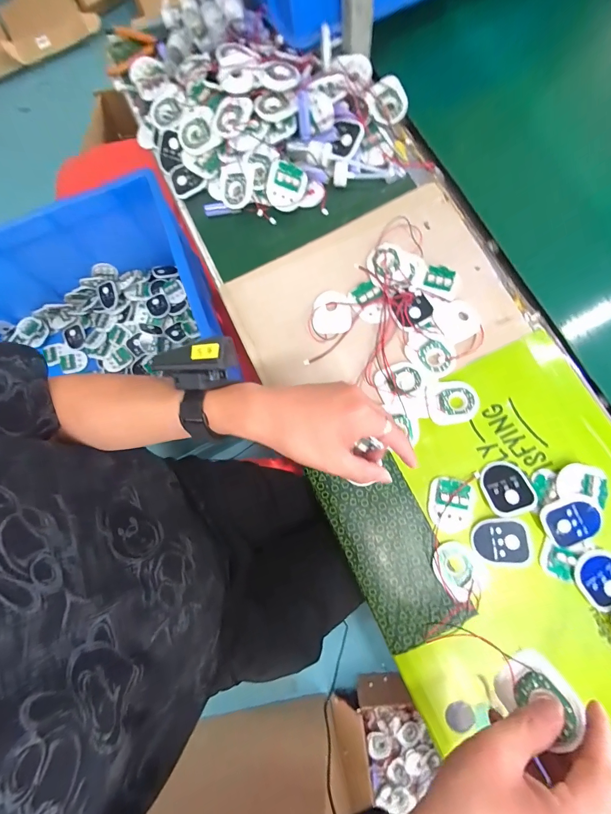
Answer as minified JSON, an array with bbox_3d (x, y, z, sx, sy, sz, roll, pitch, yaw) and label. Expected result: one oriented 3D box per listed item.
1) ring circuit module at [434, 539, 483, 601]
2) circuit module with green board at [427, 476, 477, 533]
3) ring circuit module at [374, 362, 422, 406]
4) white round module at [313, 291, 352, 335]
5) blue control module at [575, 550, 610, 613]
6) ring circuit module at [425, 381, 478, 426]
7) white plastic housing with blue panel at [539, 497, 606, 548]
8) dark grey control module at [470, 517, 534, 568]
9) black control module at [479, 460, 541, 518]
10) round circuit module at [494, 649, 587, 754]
[{"bbox_3d":[0.166,0.176,0.377,0.047,0.009,0.052,-44,79,-5],"label":"ring circuit module"},{"bbox_3d":[0.164,0.109,0.387,0.048,0.006,0.056,12,80,6],"label":"circuit module with green board"},{"bbox_3d":[0.112,-0.031,0.418,0.054,0.004,0.041,-24,78,-1],"label":"ring circuit module"},{"bbox_3d":[0.033,-0.121,0.440,0.049,0.015,0.056,-8,78,2],"label":"white round module"},{"bbox_3d":[0.308,0.177,0.358,0.050,0.013,0.054,-36,79,-3],"label":"blue control module"},{"bbox_3d":[0.173,-0.005,0.408,0.058,0.005,0.049,-5,79,3],"label":"ring circuit module"},{"bbox_3d":[0.283,0.120,0.364,0.061,0.011,0.047,-20,78,0],"label":"white plastic housing with blue panel"},{"bbox_3d":[0.211,0.145,0.372,0.058,0.004,0.048,-10,80,15],"label":"dark grey control module"},{"bbox_3d":[0.224,0.090,0.384,0.050,0.005,0.057,-22,64,4],"label":"black control module"},{"bbox_3d":[0.178,0.223,0.264,0.049,0.056,0.012,-46,114,5],"label":"round circuit module"}]

